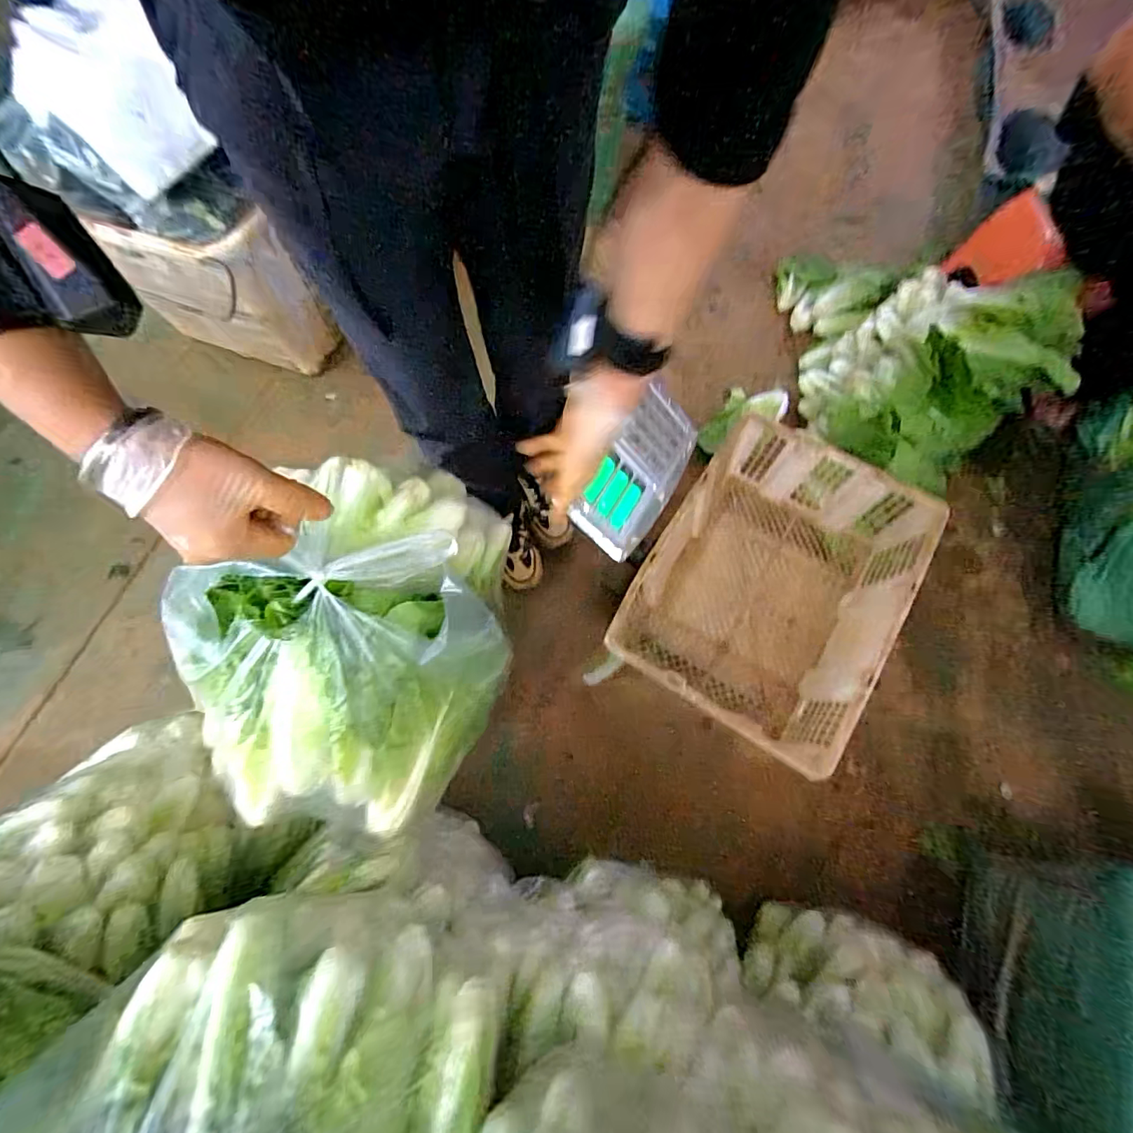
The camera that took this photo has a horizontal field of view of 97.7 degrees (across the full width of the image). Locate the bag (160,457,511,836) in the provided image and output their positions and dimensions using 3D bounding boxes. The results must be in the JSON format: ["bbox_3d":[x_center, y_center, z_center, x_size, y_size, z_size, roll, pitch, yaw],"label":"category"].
[{"bbox_3d":[-0.239,0.076,0.520,0.277,0.186,0.357,4,72,3],"label":"bag"}]

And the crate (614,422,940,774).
[{"bbox_3d":[0.326,0.035,0.832,0.357,0.178,0.470,28,75,11],"label":"crate"}]

